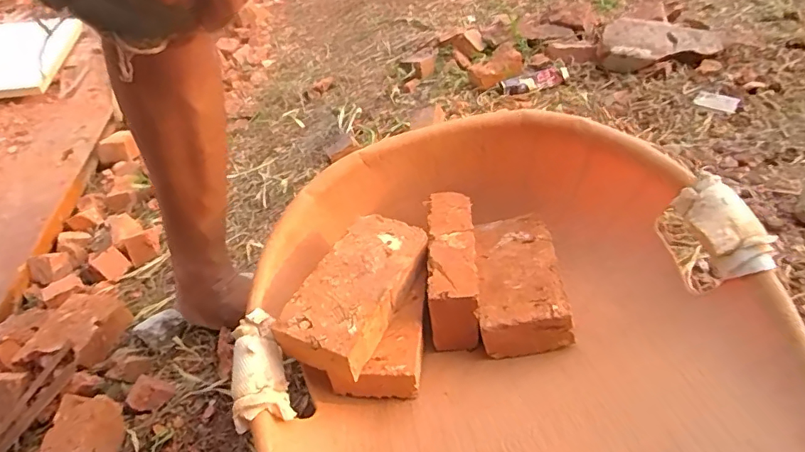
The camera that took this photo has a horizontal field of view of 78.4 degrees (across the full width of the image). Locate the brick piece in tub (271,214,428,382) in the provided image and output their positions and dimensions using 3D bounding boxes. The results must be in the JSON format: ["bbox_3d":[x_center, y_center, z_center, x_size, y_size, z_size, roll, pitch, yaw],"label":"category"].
[{"bbox_3d":[-0.042,0.056,0.450,0.082,0.041,0.148,21,46,19],"label":"brick piece in tub"}]

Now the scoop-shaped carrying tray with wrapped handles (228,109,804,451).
[{"bbox_3d":[0.073,0.064,0.457,0.431,0.150,0.402,-19,42,0],"label":"scoop-shaped carrying tray with wrapped handles"}]

